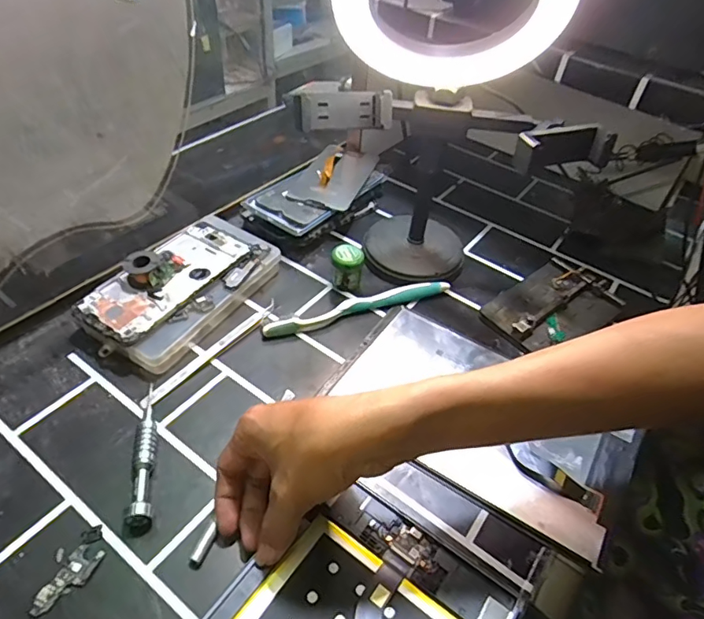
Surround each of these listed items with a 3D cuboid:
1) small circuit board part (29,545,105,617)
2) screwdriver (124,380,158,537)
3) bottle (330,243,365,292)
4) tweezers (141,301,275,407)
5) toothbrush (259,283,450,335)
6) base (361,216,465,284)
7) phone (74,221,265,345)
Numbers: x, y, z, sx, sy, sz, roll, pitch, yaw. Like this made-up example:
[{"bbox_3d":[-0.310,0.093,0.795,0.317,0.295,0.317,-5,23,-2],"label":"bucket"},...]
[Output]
[{"bbox_3d":[-0.171,0.162,0.308,0.020,0.004,0.043,22,47,16],"label":"small circuit board part"},{"bbox_3d":[-0.148,0.099,0.369,0.014,0.018,0.113,-5,46,-10],"label":"screwdriver"},{"bbox_3d":[-0.005,-0.040,0.502,0.029,0.043,0.028,3,45,-3],"label":"bottle"},{"bbox_3d":[-0.118,0.034,0.443,0.012,0.007,0.146,31,51,23],"label":"tweezers"},{"bbox_3d":[0.007,-0.003,0.482,0.181,0.016,0.017,-14,48,-18],"label":"toothbrush"},{"bbox_3d":[0.066,-0.066,0.542,0.106,0.030,0.102,10,45,4],"label":"base"},{"bbox_3d":[-0.165,-0.031,0.466,0.074,0.006,0.154,28,51,21],"label":"phone"}]

